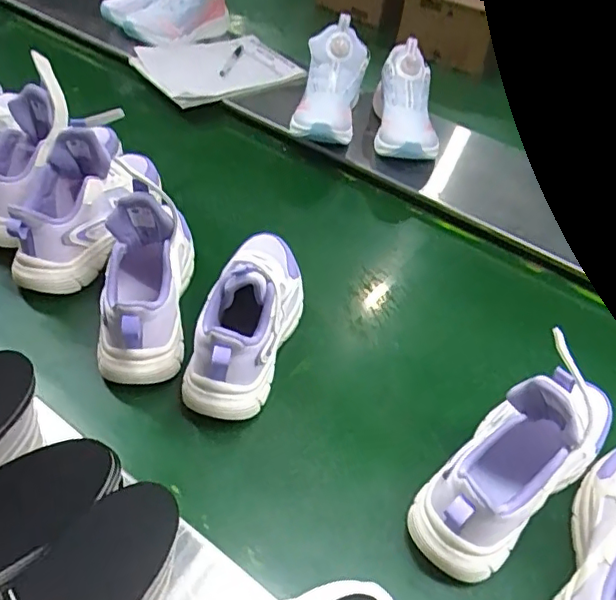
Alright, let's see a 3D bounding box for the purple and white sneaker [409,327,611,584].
[{"bbox_3d":[0.193,0.123,0.485,0.229,0.140,0.076,-29,55,-30],"label":"purple and white sneaker"}]

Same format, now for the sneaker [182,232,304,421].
[{"bbox_3d":[-0.056,-0.001,0.586,0.079,0.105,0.229,13,46,7],"label":"sneaker"}]

